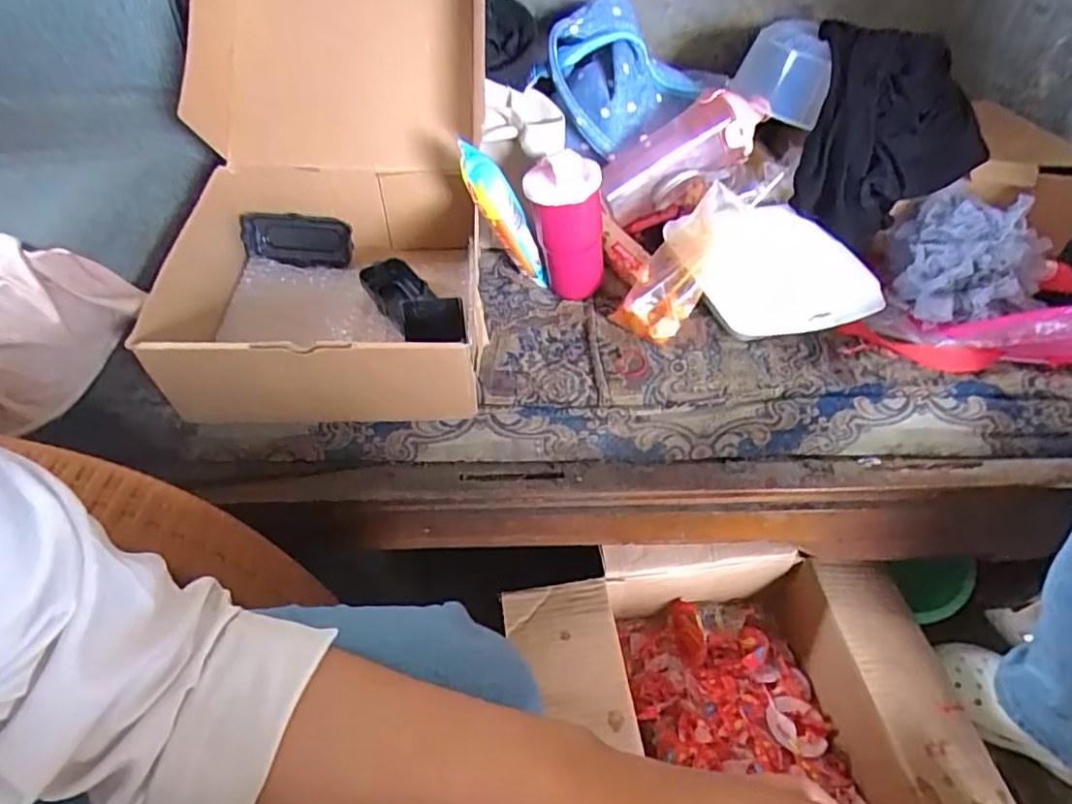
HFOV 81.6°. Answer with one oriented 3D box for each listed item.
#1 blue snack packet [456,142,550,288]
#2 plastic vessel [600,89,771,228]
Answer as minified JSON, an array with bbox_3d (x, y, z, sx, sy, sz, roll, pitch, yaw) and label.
[{"bbox_3d":[-0.025,-0.180,0.638,0.037,0.182,0.047,-33,54,3],"label":"blue snack packet"},{"bbox_3d":[0.168,-0.289,0.730,0.208,0.063,0.087,-29,49,14],"label":"plastic vessel"}]

